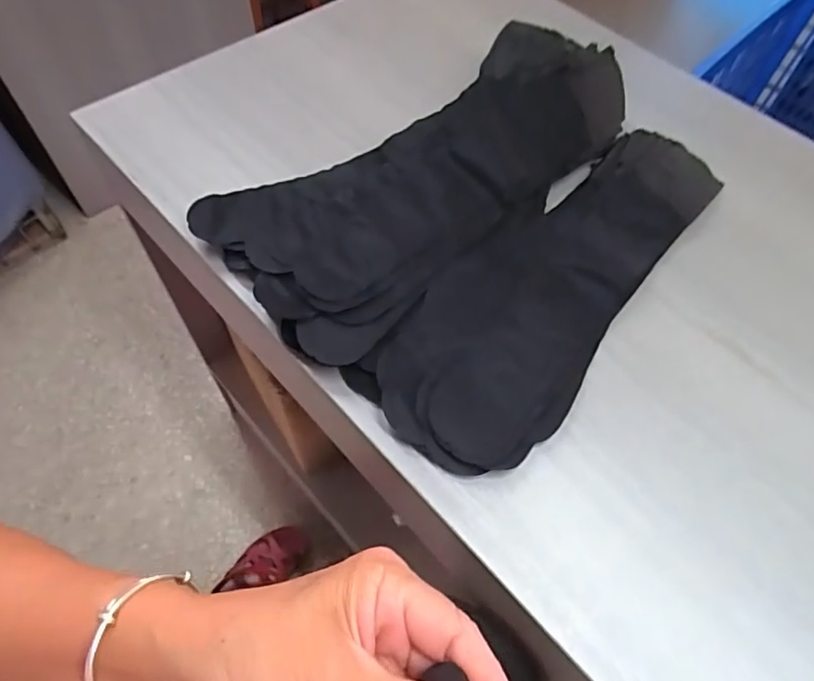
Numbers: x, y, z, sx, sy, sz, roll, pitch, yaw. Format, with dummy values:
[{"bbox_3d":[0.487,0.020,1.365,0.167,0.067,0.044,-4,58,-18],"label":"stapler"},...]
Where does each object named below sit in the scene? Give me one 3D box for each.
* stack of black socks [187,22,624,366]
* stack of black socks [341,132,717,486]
[{"bbox_3d":[0.027,-0.175,0.529,0.423,0.066,0.207,-37,68,-23],"label":"stack of black socks"},{"bbox_3d":[0.143,-0.058,0.499,0.146,0.034,0.415,40,64,19],"label":"stack of black socks"}]

